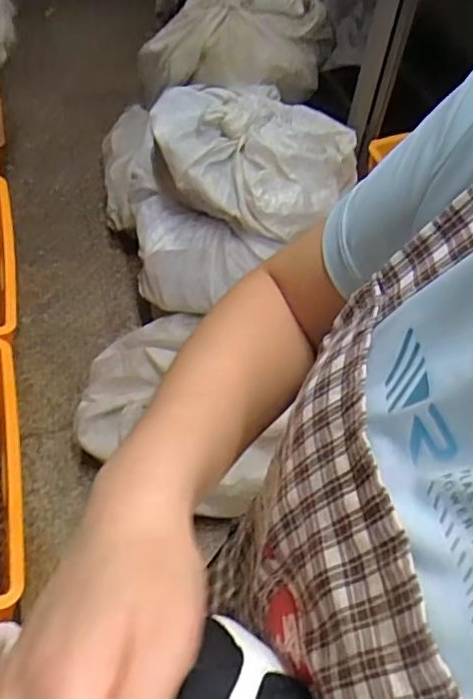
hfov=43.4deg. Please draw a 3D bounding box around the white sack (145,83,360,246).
[{"bbox_3d":[0.050,-0.473,1.408,0.438,0.195,0.380,30,54,17],"label":"white sack"}]

